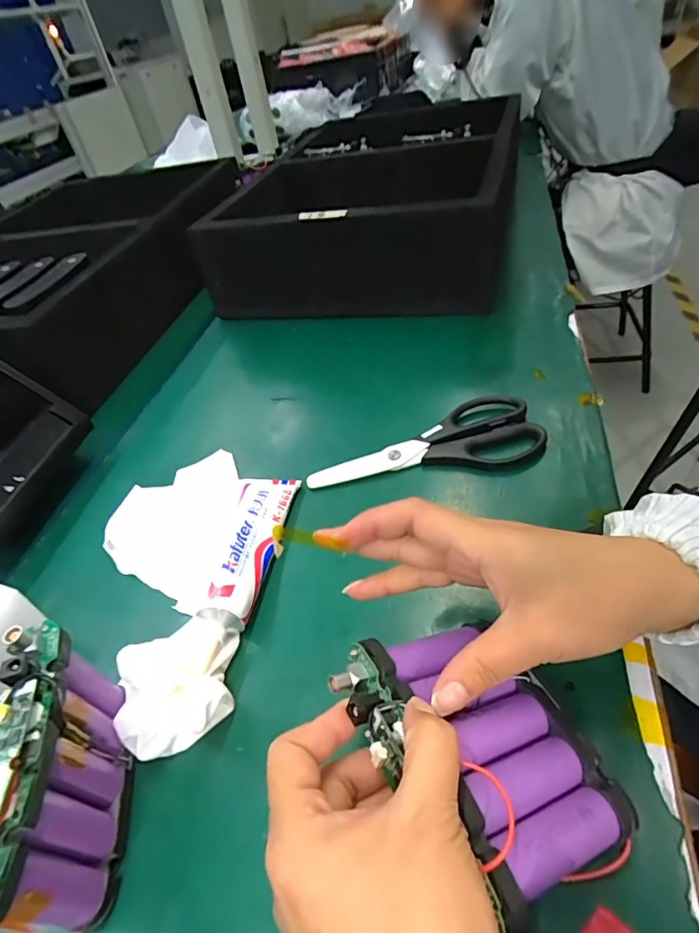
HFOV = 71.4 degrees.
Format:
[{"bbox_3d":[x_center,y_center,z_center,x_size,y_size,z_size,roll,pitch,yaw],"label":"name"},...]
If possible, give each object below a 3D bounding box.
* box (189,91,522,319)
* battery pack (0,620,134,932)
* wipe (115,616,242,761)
[{"bbox_3d":[0.029,-0.364,0.685,0.344,0.125,0.387,4,46,17],"label":"box"},{"bbox_3d":[-0.136,0.147,0.230,0.026,0.093,0.117,-14,43,-1],"label":"battery pack"},{"bbox_3d":[-0.099,0.127,0.286,0.060,0.032,0.067,-14,43,-1],"label":"wipe"}]

